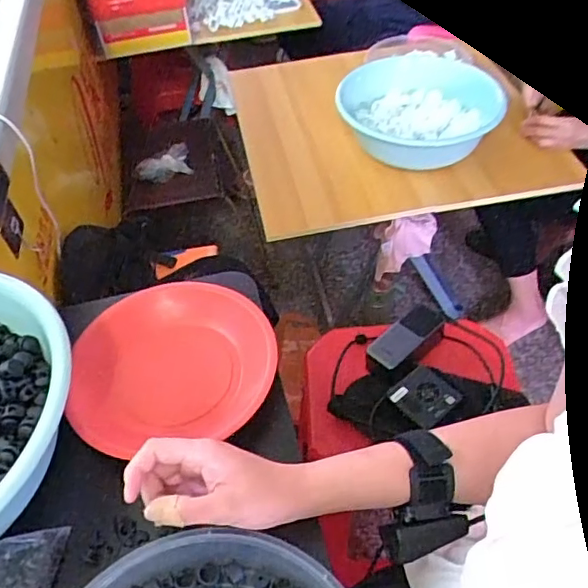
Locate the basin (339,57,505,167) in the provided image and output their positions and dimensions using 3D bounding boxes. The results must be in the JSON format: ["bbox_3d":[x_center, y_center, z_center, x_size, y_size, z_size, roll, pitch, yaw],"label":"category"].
[{"bbox_3d":[0.266,-0.393,1.196,0.302,0.100,0.334,12,50,15],"label":"basin"}]

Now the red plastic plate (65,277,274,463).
[{"bbox_3d":[-0.112,0.064,0.550,0.182,0.038,0.168,-2,48,3],"label":"red plastic plate"}]

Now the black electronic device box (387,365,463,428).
[{"bbox_3d":[0.183,0.138,0.804,0.081,0.020,0.080,-28,52,-20],"label":"black electronic device box"}]

